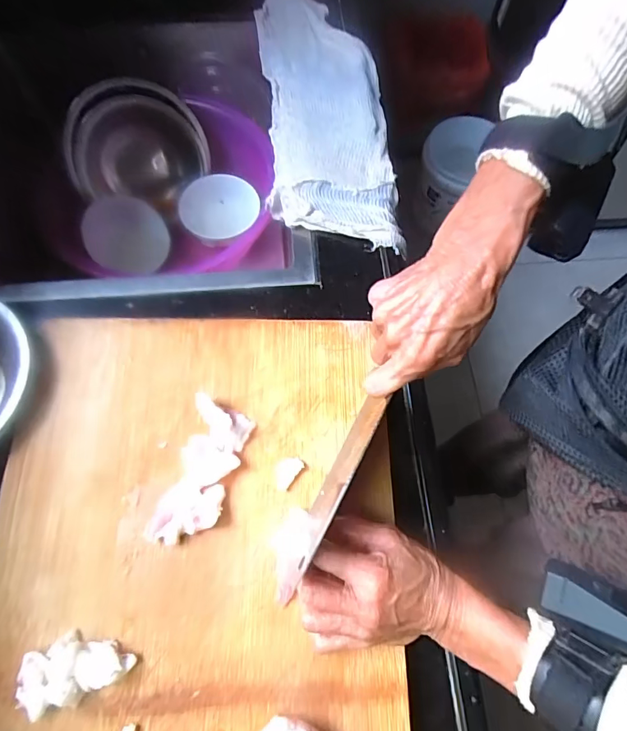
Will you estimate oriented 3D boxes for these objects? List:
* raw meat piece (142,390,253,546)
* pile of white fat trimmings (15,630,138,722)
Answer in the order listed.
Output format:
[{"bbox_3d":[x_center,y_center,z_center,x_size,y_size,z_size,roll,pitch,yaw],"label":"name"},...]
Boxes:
[{"bbox_3d":[-0.093,0.089,0.362,0.050,0.019,0.117,15,68,4],"label":"raw meat piece"},{"bbox_3d":[-0.175,0.219,0.312,0.078,0.018,0.043,-23,71,-11],"label":"pile of white fat trimmings"}]

